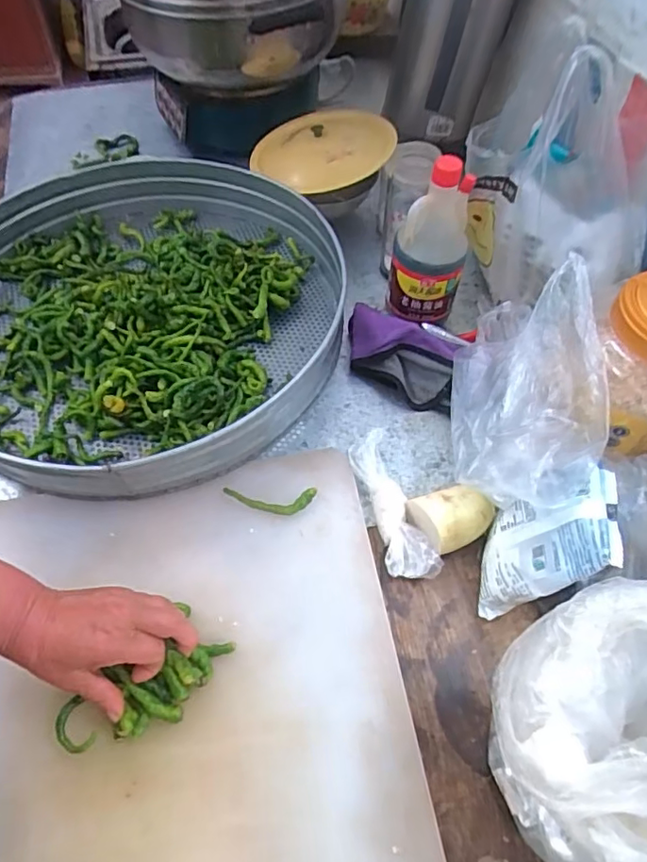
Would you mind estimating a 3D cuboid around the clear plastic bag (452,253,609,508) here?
[{"bbox_3d":[0.193,-0.050,0.546,0.107,0.109,0.268,7,57,1],"label":"clear plastic bag"}]

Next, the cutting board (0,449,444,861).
[{"bbox_3d":[-0.116,0.295,0.433,0.387,0.027,0.587,-9,57,-5],"label":"cutting board"}]

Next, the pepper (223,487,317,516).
[{"bbox_3d":[-0.055,0.072,0.574,0.094,0.009,0.027,-1,56,0],"label":"pepper"}]

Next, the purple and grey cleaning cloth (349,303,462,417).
[{"bbox_3d":[0.095,-0.092,0.677,0.152,0.049,0.092,24,59,11],"label":"purple and grey cleaning cloth"}]

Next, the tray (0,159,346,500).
[{"bbox_3d":[-0.232,-0.162,0.686,0.479,0.075,0.501,0,56,0],"label":"tray"}]

